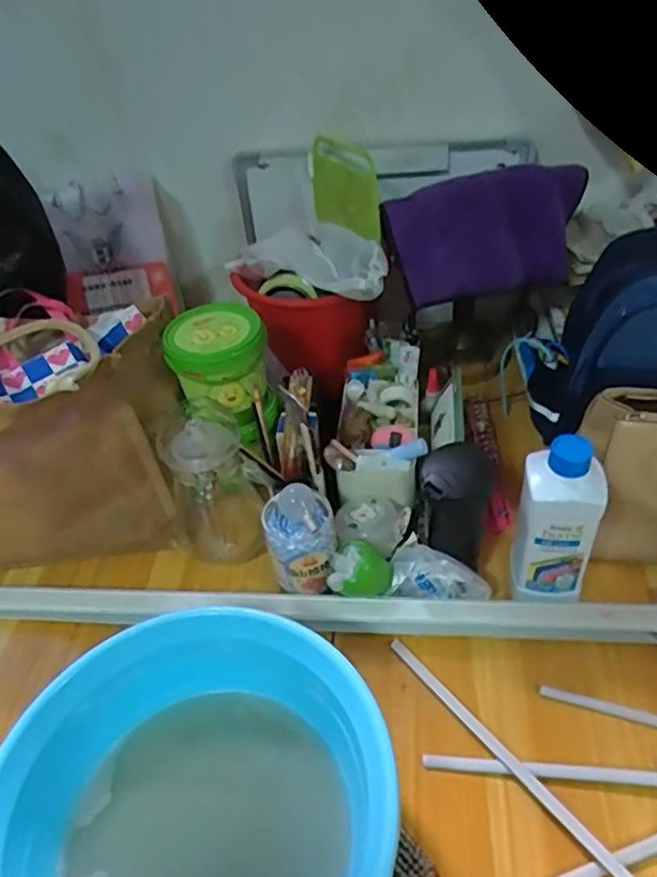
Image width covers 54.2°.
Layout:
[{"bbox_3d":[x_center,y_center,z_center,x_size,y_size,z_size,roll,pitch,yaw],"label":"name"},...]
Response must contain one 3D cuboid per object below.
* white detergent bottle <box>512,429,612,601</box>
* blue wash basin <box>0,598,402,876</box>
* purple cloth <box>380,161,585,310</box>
[{"bbox_3d":[0.252,0.091,0.712,0.089,0.196,0.076,2,43,9],"label":"white detergent bottle"},{"bbox_3d":[-0.122,0.345,0.584,0.332,0.122,0.357,-18,44,-13],"label":"blue wash basin"},{"bbox_3d":[0.227,-0.288,0.913,0.272,0.163,0.034,-11,18,2],"label":"purple cloth"}]

